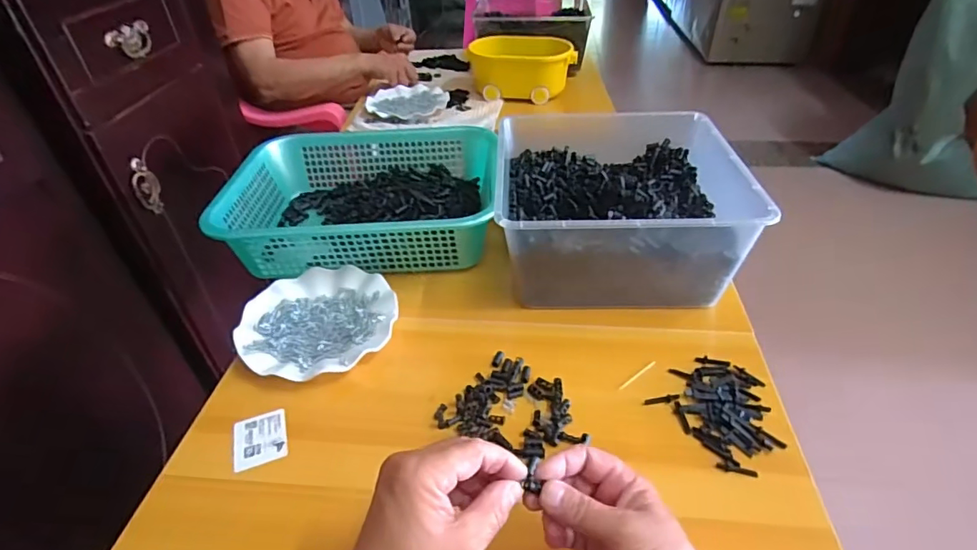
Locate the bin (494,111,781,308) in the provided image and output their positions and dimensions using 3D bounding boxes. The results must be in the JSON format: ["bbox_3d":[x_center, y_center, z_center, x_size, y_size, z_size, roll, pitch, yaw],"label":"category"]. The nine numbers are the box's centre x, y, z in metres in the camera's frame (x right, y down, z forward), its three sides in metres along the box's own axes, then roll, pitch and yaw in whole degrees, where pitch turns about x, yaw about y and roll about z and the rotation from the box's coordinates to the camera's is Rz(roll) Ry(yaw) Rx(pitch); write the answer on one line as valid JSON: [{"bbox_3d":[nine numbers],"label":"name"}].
[{"bbox_3d":[0.164,-0.103,0.695,0.293,0.130,0.316,0,39,3],"label":"bin"}]

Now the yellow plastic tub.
[{"bbox_3d":[0.075,-0.472,1.167,0.245,0.112,0.099,3,39,7],"label":"yellow plastic tub"}]

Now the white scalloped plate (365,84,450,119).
[{"bbox_3d":[-0.184,-0.397,1.172,0.185,0.019,0.185,-2,39,1],"label":"white scalloped plate"}]

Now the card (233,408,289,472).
[{"bbox_3d":[-0.229,0.165,0.511,0.049,0.005,0.058,-12,43,-17],"label":"card"}]

